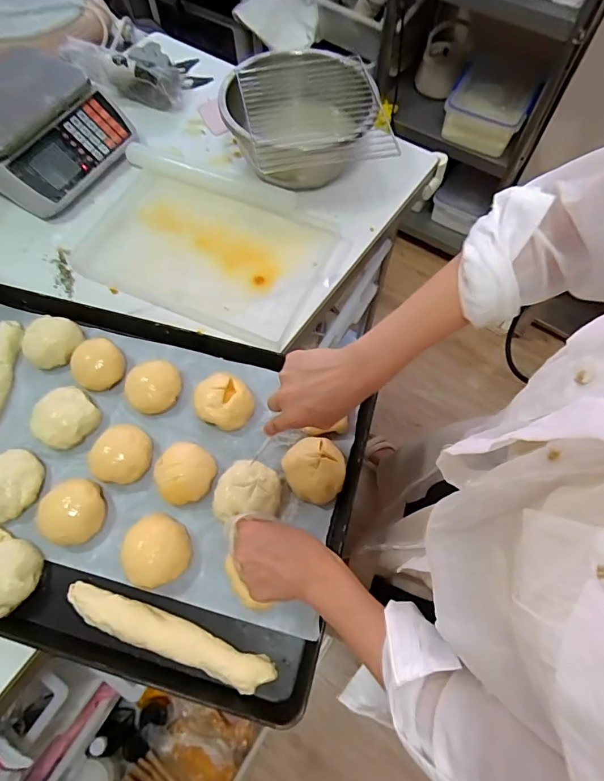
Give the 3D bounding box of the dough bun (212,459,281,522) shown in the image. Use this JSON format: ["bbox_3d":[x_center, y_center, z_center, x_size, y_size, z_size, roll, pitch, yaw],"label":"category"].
[{"bbox_3d":[-0.067,0.121,0.529,0.082,0.040,0.077,-8,66,-3],"label":"dough bun"}]

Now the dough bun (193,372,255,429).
[{"bbox_3d":[-0.101,0.012,0.573,0.081,0.043,0.070,20,67,9],"label":"dough bun"}]

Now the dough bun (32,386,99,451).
[{"bbox_3d":[-0.304,0.034,0.564,0.068,0.039,0.077,31,69,13],"label":"dough bun"}]

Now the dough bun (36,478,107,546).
[{"bbox_3d":[-0.267,0.140,0.518,0.065,0.038,0.075,-8,66,-3],"label":"dough bun"}]

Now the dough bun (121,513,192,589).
[{"bbox_3d":[-0.165,0.179,0.502,0.069,0.035,0.074,0,65,0],"label":"dough bun"}]

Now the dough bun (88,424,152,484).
[{"bbox_3d":[-0.222,0.078,0.546,0.067,0.034,0.068,0,65,0],"label":"dough bun"}]

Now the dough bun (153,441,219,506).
[{"bbox_3d":[-0.140,0.099,0.534,0.067,0.041,0.066,0,65,0],"label":"dough bun"}]

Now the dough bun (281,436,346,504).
[{"bbox_3d":[0.014,0.098,0.538,0.071,0.044,0.073,0,65,0],"label":"dough bun"}]

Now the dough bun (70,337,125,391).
[{"bbox_3d":[-0.274,-0.034,0.598,0.064,0.029,0.065,1,65,-3],"label":"dough bun"}]

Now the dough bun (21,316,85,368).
[{"bbox_3d":[-0.340,-0.069,0.611,0.071,0.034,0.069,-16,66,-7],"label":"dough bun"}]

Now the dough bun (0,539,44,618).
[{"bbox_3d":[-0.327,0.203,0.488,0.069,0.037,0.072,0,65,0],"label":"dough bun"}]

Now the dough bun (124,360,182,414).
[{"bbox_3d":[-0.196,-0.005,0.588,0.070,0.033,0.066,0,65,0],"label":"dough bun"}]

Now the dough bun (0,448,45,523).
[{"bbox_3d":[-0.351,0.113,0.530,0.067,0.033,0.082,14,66,7],"label":"dough bun"}]

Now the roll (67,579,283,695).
[{"bbox_3d":[-0.143,0.261,0.472,0.233,0.020,0.037,19,67,9],"label":"roll"}]

